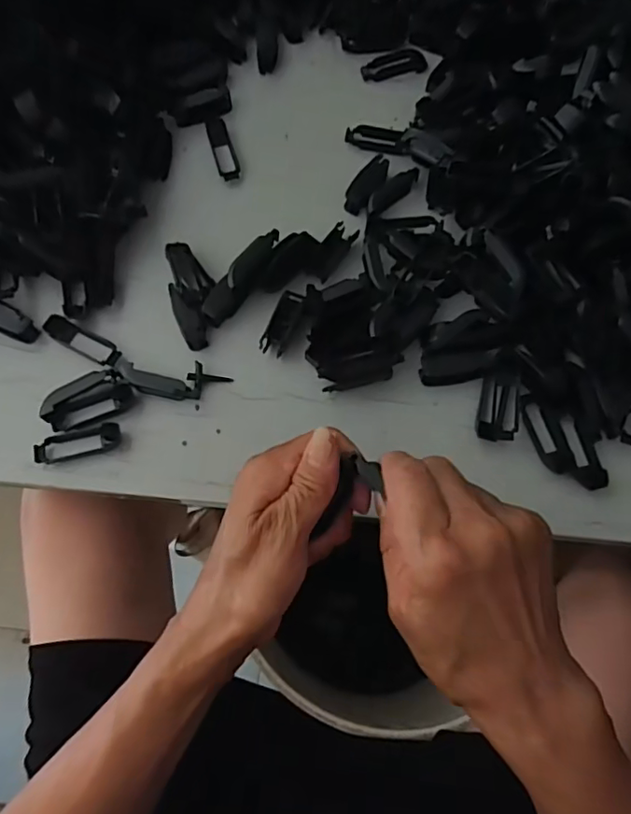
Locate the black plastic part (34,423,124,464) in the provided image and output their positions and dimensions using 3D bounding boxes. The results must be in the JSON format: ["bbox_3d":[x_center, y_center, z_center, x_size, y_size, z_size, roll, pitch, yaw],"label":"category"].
[{"bbox_3d":[-0.155,0.023,0.364,0.057,0.013,0.018,-13,70,-5],"label":"black plastic part"}]

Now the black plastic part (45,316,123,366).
[{"bbox_3d":[-0.160,-0.046,0.387,0.058,0.012,0.017,29,72,11],"label":"black plastic part"}]

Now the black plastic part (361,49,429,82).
[{"bbox_3d":[0.067,-0.293,0.477,0.056,0.013,0.020,-12,70,-4],"label":"black plastic part"}]

